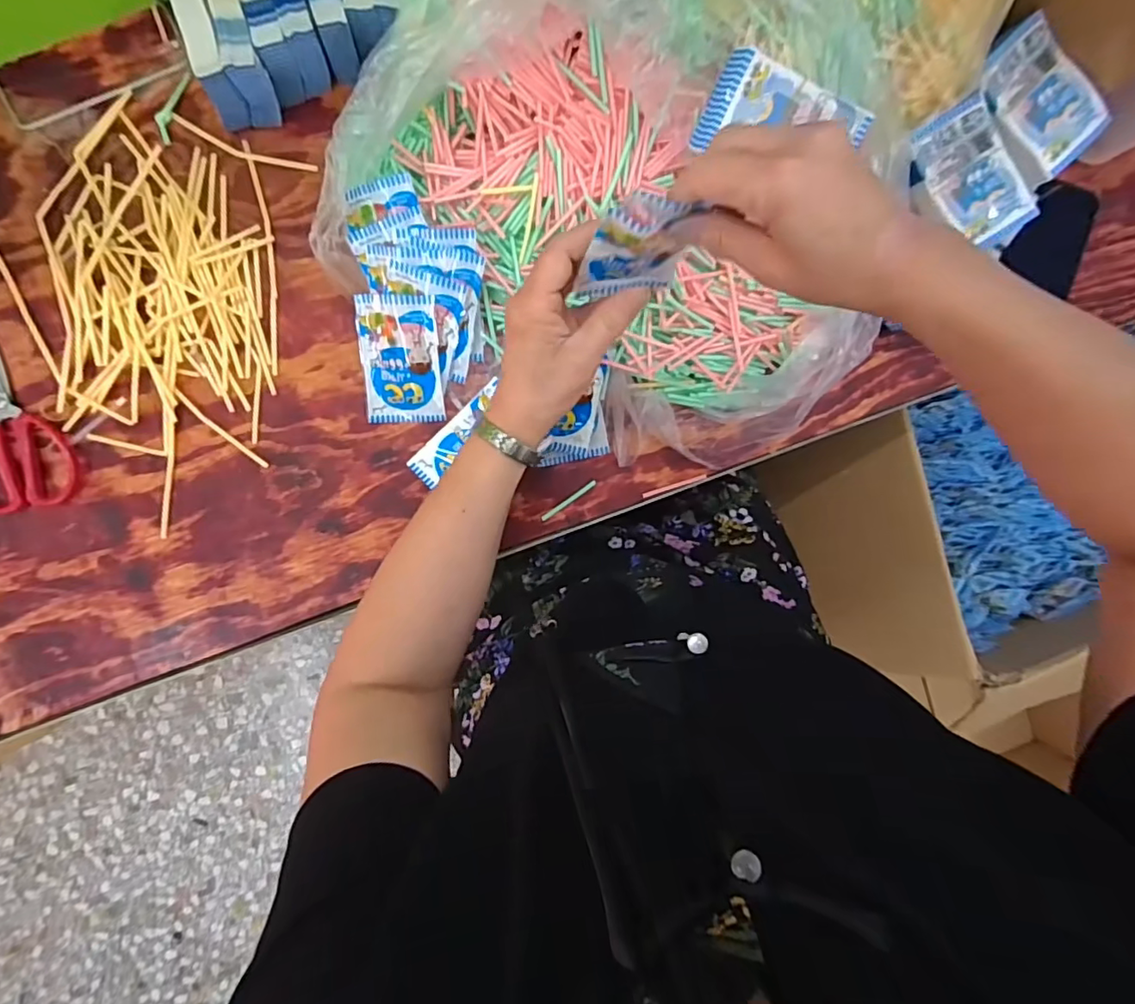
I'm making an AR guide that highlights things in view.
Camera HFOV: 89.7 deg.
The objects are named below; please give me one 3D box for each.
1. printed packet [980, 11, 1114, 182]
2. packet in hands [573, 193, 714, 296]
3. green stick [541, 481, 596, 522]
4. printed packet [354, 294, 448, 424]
[{"bbox_3d":[0.376,-0.319,0.446,0.071,0.009,0.104,-42,95,-2],"label":"printed packet"},{"bbox_3d":[0.039,-0.145,0.333,0.061,0.097,0.018,-8,89,-1],"label":"packet in hands"},{"bbox_3d":[0.001,-0.001,0.518,0.058,0.004,0.006,-36,97,-3],"label":"green stick"},{"bbox_3d":[-0.140,-0.117,0.475,0.066,0.008,0.103,1,113,5],"label":"printed packet"}]

